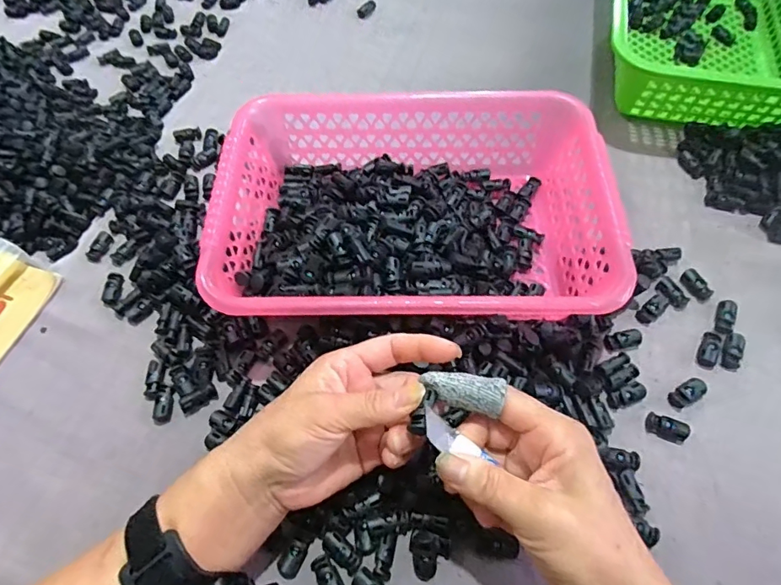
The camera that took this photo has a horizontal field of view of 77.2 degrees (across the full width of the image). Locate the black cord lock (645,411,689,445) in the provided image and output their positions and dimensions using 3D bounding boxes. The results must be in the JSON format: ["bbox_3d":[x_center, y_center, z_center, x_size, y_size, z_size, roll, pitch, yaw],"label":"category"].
[{"bbox_3d":[0.201,0.098,0.355,0.027,0.009,0.016,28,65,19],"label":"black cord lock"}]

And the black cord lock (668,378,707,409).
[{"bbox_3d":[0.224,0.076,0.369,0.029,0.012,0.014,-28,62,-13],"label":"black cord lock"}]

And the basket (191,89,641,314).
[{"bbox_3d":[0.018,-0.064,0.402,0.296,0.073,0.210,-1,59,3],"label":"basket"}]

